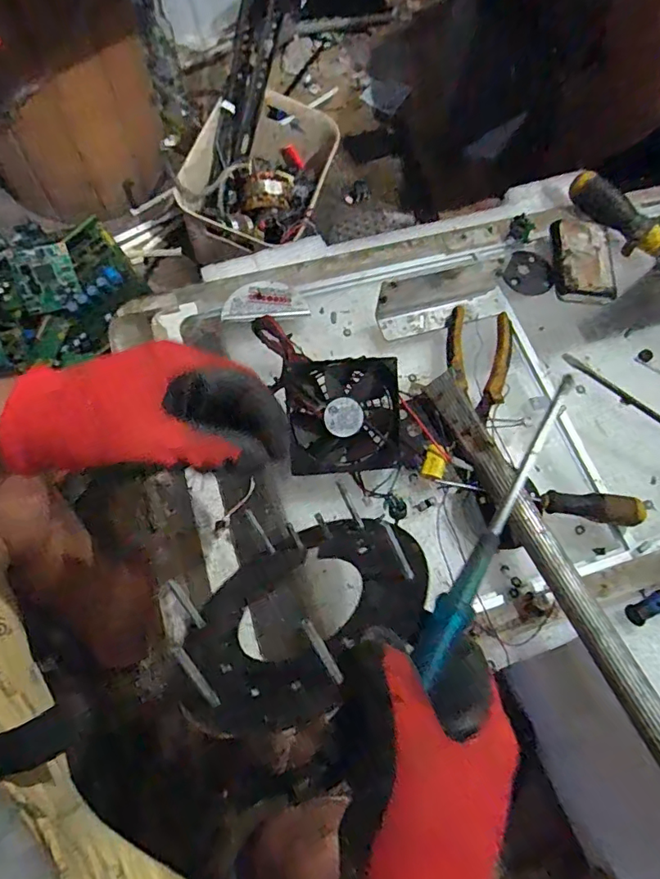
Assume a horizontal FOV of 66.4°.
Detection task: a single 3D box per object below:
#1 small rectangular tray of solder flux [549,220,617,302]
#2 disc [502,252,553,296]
[{"bbox_3d":[0.264,-0.188,0.529,0.057,0.017,0.096,5,67,0],"label":"small rectangular tray of solder flux"},{"bbox_3d":[0.211,-0.180,0.536,0.049,0.011,0.059,15,68,4],"label":"disc"}]

